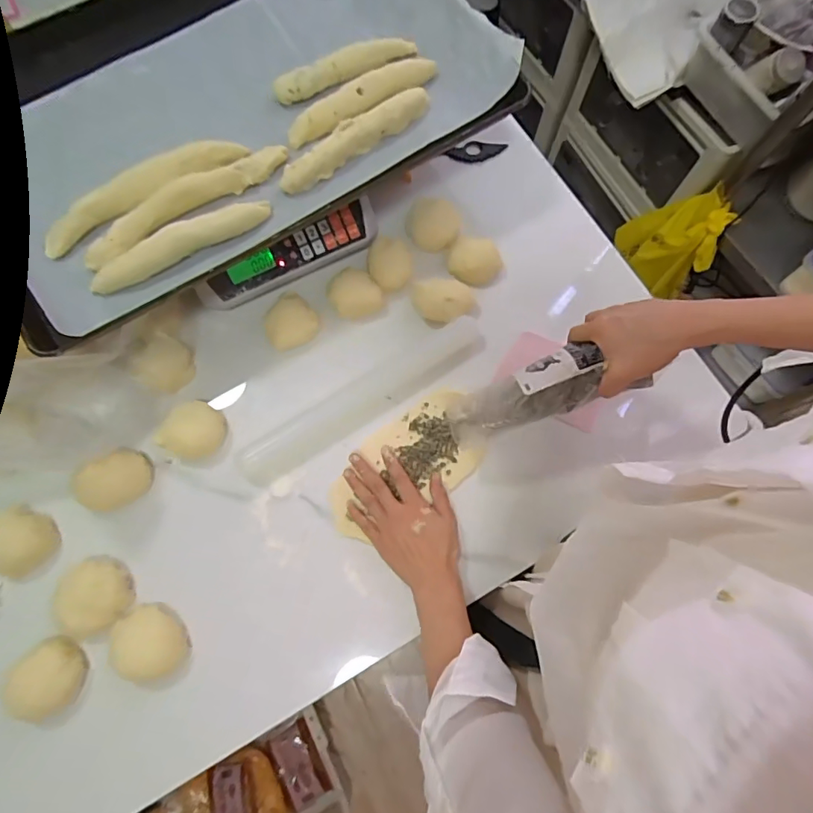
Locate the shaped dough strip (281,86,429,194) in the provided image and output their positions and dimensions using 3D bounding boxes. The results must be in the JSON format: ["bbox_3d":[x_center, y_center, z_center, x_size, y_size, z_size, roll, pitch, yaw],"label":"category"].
[{"bbox_3d":[-0.055,-0.300,0.558,0.198,0.027,0.031,-40,78,-12],"label":"shaped dough strip"}]

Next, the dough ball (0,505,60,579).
[{"bbox_3d":[-0.400,0.141,0.517,0.064,0.036,0.066,22,75,4],"label":"dough ball"}]

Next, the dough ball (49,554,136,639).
[{"bbox_3d":[-0.310,0.188,0.503,0.059,0.040,0.076,-5,75,-4],"label":"dough ball"}]

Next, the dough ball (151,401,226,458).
[{"bbox_3d":[-0.238,0.027,0.562,0.064,0.029,0.065,0,73,-2],"label":"dough ball"}]

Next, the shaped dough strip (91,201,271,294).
[{"bbox_3d":[-0.230,-0.170,0.517,0.188,0.027,0.026,-29,76,-10],"label":"shaped dough strip"}]

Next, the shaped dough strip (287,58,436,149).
[{"bbox_3d":[-0.050,-0.354,0.574,0.194,0.031,0.025,-34,77,-11],"label":"shaped dough strip"}]

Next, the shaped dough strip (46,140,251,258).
[{"bbox_3d":[-0.281,-0.232,0.537,0.226,0.032,0.029,-38,78,-12],"label":"shaped dough strip"}]

